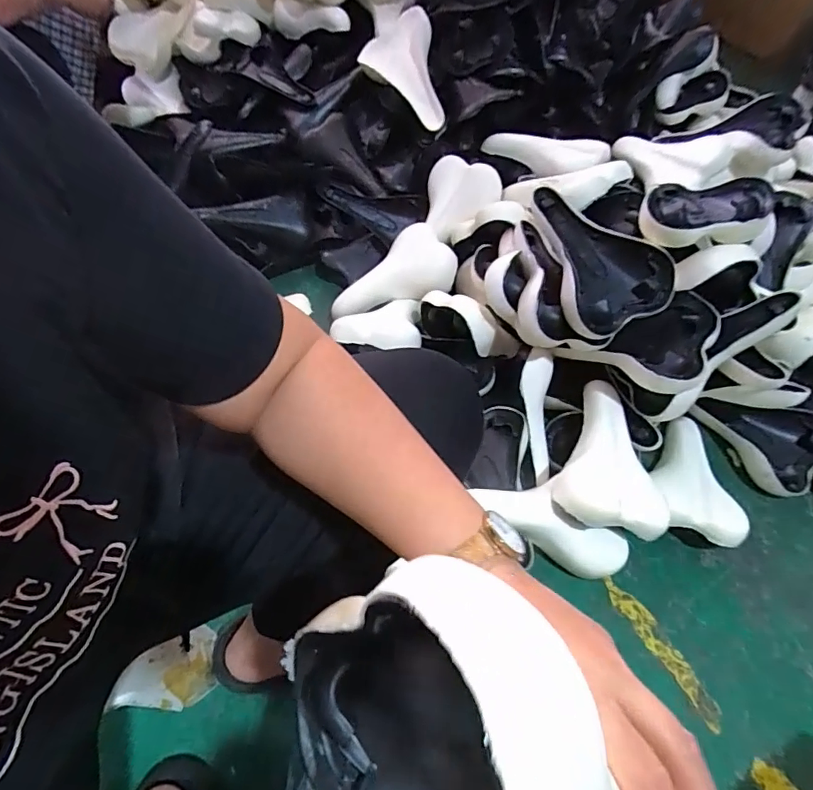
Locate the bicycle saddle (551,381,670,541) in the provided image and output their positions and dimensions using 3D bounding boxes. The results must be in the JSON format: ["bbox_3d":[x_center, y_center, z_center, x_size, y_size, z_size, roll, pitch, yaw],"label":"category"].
[{"bbox_3d":[0.312,0.080,0.731,0.144,0.053,0.242,16,53,6],"label":"bicycle saddle"}]

